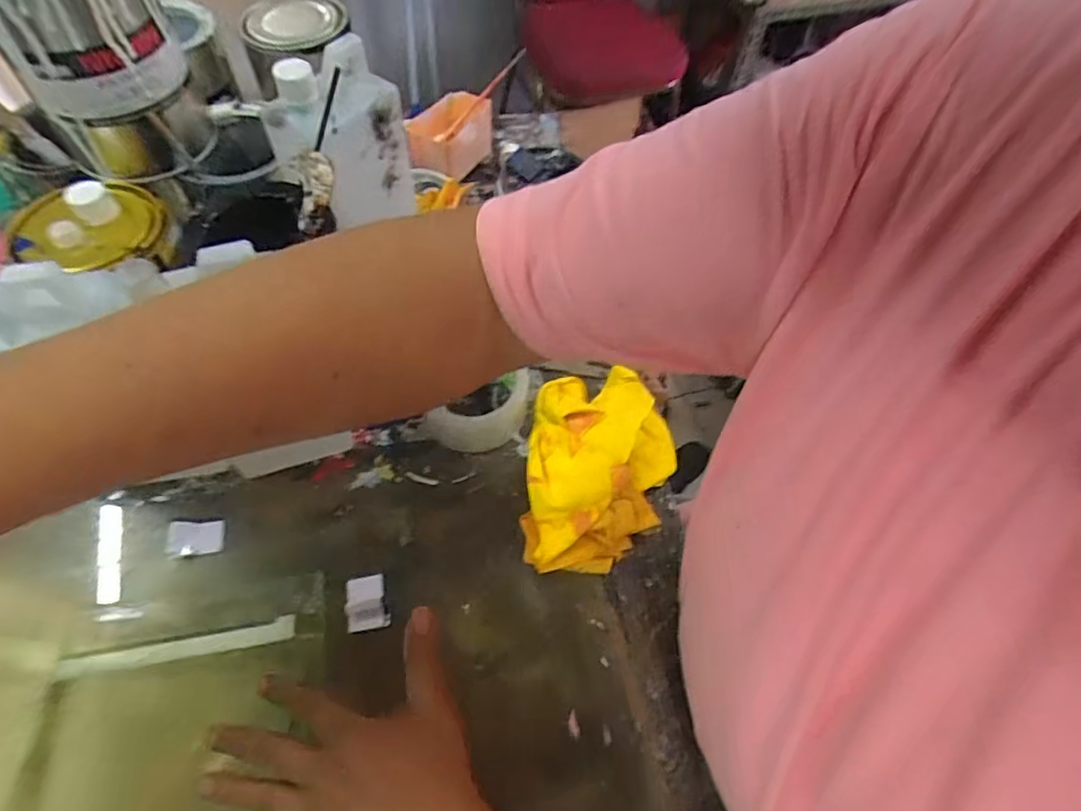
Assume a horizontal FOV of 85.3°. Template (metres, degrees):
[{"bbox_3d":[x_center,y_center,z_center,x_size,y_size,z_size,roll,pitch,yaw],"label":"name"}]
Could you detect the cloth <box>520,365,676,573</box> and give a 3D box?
[{"bbox_3d":[0.054,0.051,0.511,0.126,0.047,0.184,6,57,2],"label":"cloth"}]

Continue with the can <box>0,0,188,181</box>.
[{"bbox_3d":[-0.319,-0.251,0.420,0.101,0.142,0.094,1,58,-2],"label":"can"}]

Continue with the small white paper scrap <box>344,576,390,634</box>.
[{"bbox_3d":[-0.136,0.152,0.458,0.030,0.010,0.041,-12,60,-11],"label":"small white paper scrap"}]

